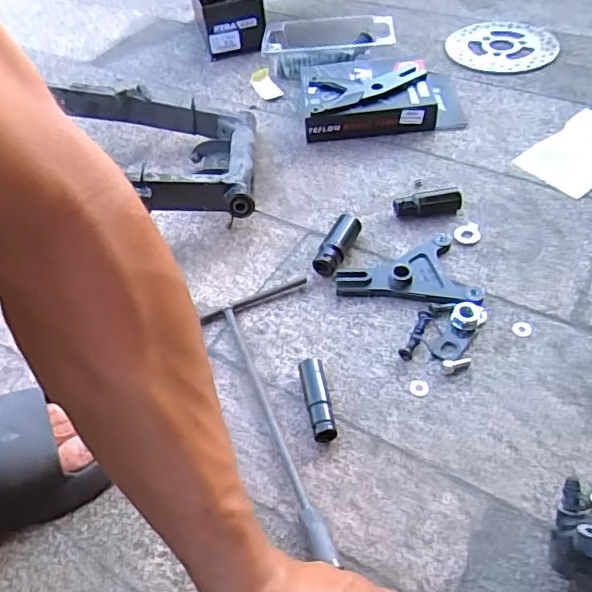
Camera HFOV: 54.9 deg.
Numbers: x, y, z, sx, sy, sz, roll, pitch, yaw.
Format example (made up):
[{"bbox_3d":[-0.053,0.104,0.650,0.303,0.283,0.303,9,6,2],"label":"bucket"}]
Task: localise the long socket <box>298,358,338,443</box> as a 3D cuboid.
[{"bbox_3d":[0.019,0.092,0.509,0.021,0.024,0.076,-10,49,-2],"label":"long socket"}]

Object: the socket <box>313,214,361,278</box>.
[{"bbox_3d":[0.049,-0.061,0.630,0.025,0.033,0.084,20,54,22],"label":"socket"}]

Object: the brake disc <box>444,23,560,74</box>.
[{"bbox_3d":[0.334,-0.407,0.926,0.172,0.011,0.166,-4,49,5],"label":"brake disc"}]

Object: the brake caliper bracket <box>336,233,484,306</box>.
[{"bbox_3d":[0.114,-0.016,0.593,0.133,0.020,0.094,-13,49,-5],"label":"brake caliper bracket"}]

